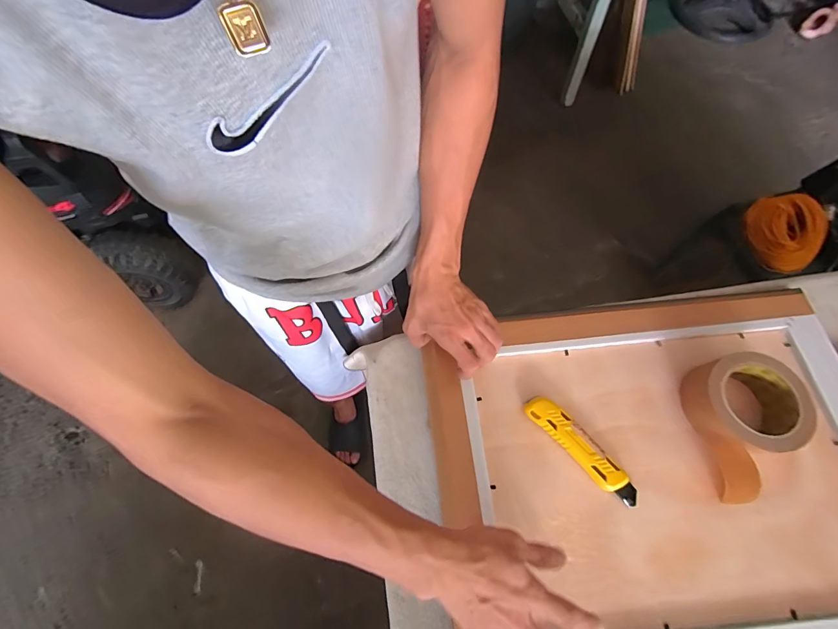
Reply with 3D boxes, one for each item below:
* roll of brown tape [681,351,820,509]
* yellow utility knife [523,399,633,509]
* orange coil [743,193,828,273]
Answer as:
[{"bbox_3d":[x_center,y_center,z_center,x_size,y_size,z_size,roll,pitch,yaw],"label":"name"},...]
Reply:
[{"bbox_3d":[0.371,0.121,0.419,0.099,0.056,0.148,-8,66,-2],"label":"roll of brown tape"},{"bbox_3d":[0.184,0.151,0.428,0.031,0.021,0.147,-41,70,-16],"label":"yellow utility knife"},{"bbox_3d":[0.932,-0.206,0.959,0.159,0.075,0.204,8,81,28],"label":"orange coil"}]

